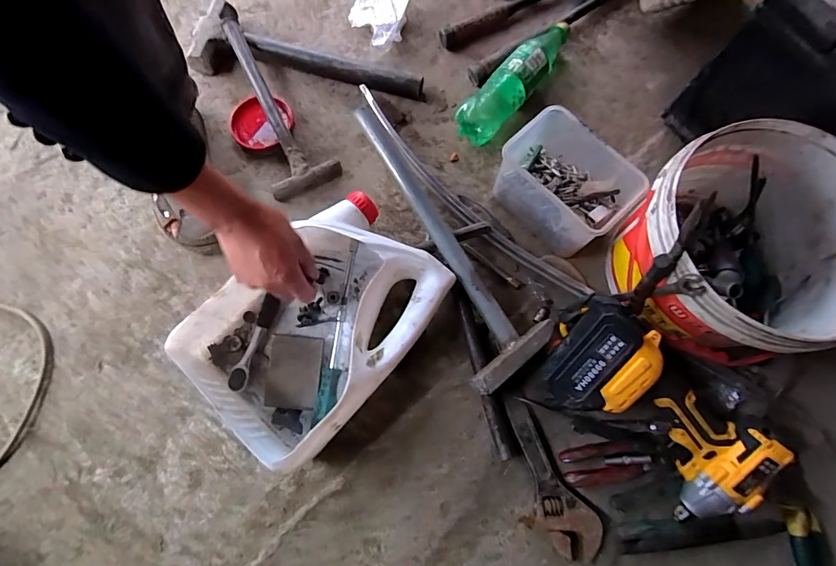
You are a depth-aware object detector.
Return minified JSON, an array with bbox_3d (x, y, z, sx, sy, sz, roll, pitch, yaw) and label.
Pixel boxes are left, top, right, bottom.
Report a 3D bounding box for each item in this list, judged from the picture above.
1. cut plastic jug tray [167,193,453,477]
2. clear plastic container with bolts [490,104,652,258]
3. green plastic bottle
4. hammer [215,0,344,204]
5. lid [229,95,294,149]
[{"bbox_3d":[-0.114,0.045,0.515,0.205,0.099,0.279,42,79,12],"label":"cut plastic jug tray"},{"bbox_3d":[0.189,-0.125,0.554,0.121,0.109,0.154,-32,75,-8],"label":"clear plastic container with bolts"},{"bbox_3d":[0.150,-0.303,0.632,0.056,0.060,0.234,38,78,12],"label":"green plastic bottle"},{"bbox_3d":[-0.239,-0.284,0.634,0.100,0.057,0.335,-29,75,-7],"label":"hammer"},{"bbox_3d":[-0.235,-0.246,0.638,0.089,0.016,0.083,0,73,1],"label":"lid"}]

